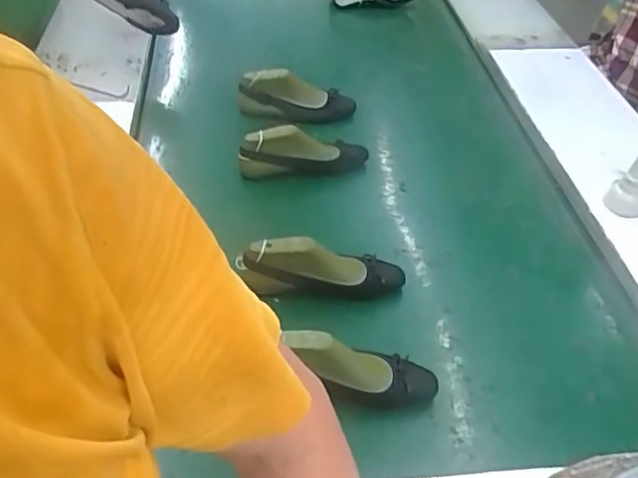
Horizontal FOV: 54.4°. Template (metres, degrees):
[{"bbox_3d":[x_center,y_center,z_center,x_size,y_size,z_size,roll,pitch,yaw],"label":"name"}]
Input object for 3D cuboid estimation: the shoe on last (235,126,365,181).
[{"bbox_3d":[-0.031,-0.172,1.221,0.254,0.107,0.072,-7,45,-12],"label":"shoe on last"}]

